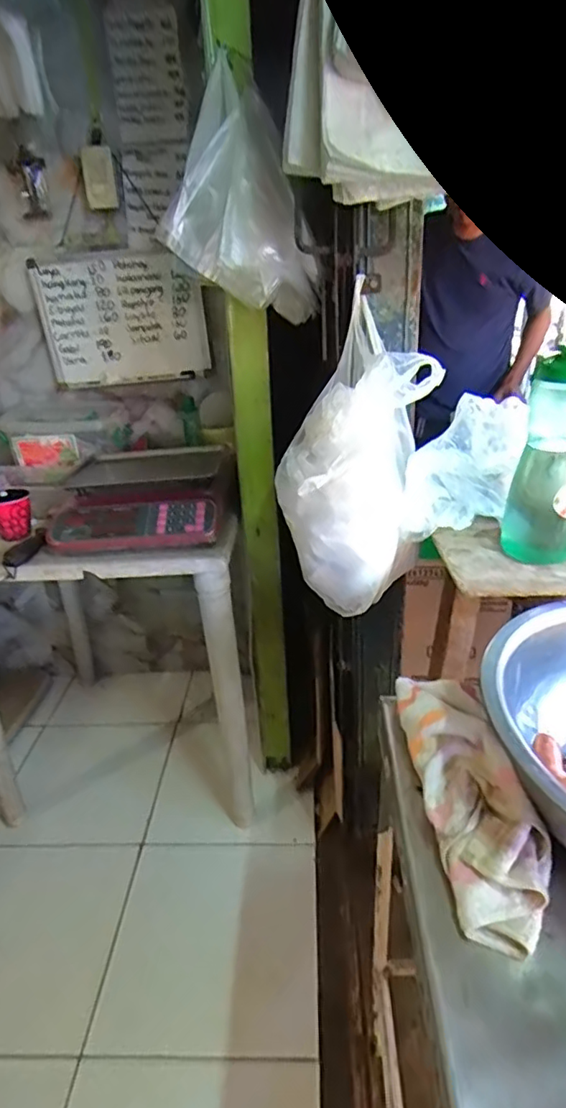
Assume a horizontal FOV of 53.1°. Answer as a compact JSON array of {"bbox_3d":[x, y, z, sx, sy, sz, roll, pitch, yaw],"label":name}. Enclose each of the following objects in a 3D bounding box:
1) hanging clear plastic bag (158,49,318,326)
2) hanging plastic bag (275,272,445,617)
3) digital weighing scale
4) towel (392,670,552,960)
[{"bbox_3d":[-0.067,-0.544,0.879,0.229,0.319,0.150,-2,26,4],"label":"hanging clear plastic bag"},{"bbox_3d":[0.108,-0.138,0.823,0.201,0.457,0.146,4,7,-20],"label":"hanging plastic bag"},{"bbox_3d":[-0.286,-0.134,1.193,0.330,0.108,0.358,-3,26,2],"label":"digital weighing scale"},{"bbox_3d":[0.185,0.225,0.561,0.093,0.058,0.277,-5,26,-2],"label":"towel"}]

